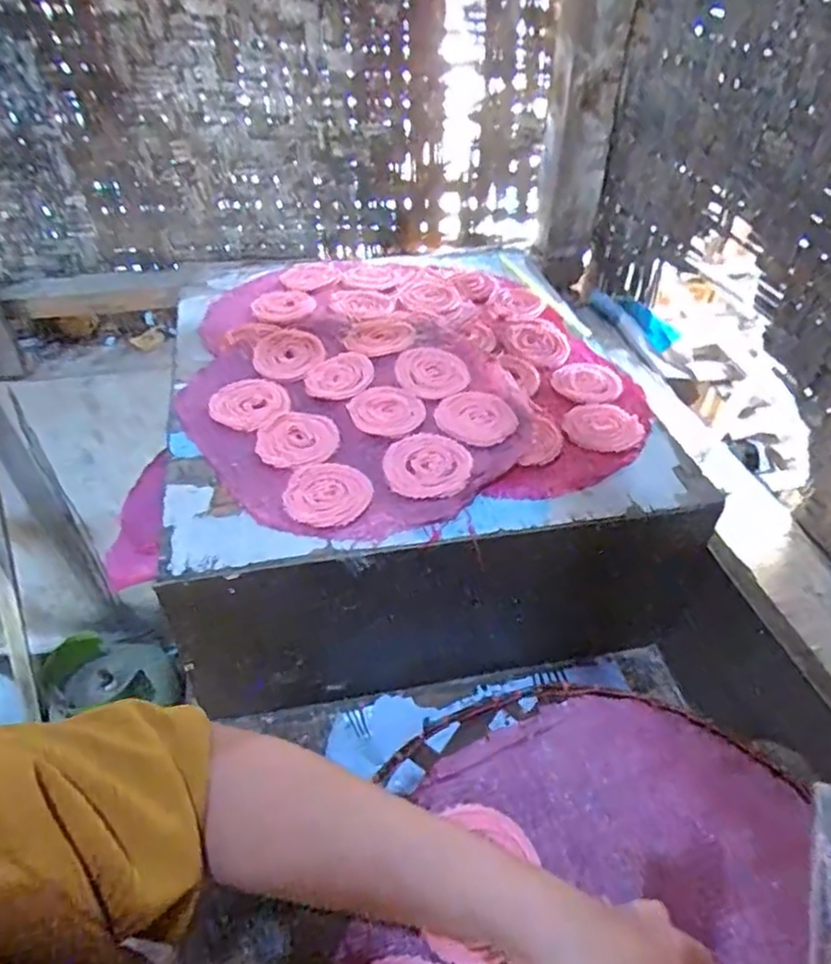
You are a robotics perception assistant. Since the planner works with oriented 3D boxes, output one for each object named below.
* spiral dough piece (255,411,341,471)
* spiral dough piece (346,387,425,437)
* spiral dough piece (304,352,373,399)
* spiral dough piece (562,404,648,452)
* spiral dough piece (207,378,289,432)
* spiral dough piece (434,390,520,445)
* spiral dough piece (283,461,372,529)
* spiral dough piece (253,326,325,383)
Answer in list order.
[{"bbox_3d":[-0.119,-0.046,0.657,0.077,0.005,0.088,-4,43,-7],"label":"spiral dough piece"},{"bbox_3d":[-0.029,-0.075,0.685,0.076,0.014,0.070,1,42,-1],"label":"spiral dough piece"},{"bbox_3d":[-0.086,-0.118,0.732,0.076,0.006,0.077,-21,55,1],"label":"spiral dough piece"},{"bbox_3d":[0.198,-0.060,0.694,0.080,0.008,0.074,1,42,-1],"label":"spiral dough piece"},{"bbox_3d":[-0.178,-0.086,0.700,0.086,0.006,0.088,1,42,-1],"label":"spiral dough piece"},{"bbox_3d":[0.063,-0.069,0.682,0.078,0.008,0.085,1,42,-1],"label":"spiral dough piece"},{"bbox_3d":[-0.080,0.010,0.599,0.076,0.008,0.081,1,42,-1],"label":"spiral dough piece"},{"bbox_3d":[-0.150,-0.154,0.767,0.078,0.015,0.096,-5,43,-8],"label":"spiral dough piece"}]

